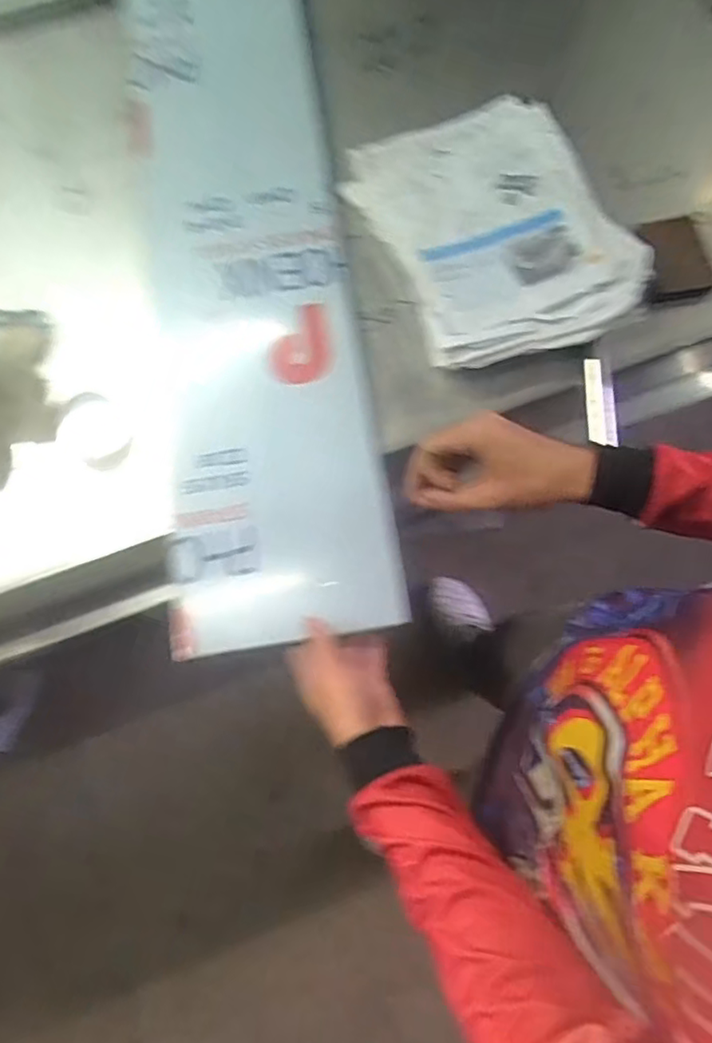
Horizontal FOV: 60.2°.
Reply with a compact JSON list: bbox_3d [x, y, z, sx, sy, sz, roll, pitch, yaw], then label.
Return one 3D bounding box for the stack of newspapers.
[{"bbox_3d":[0.152,-0.338,0.688,0.255,0.050,0.345,-24,75,-6],"label":"stack of newspapers"}]

